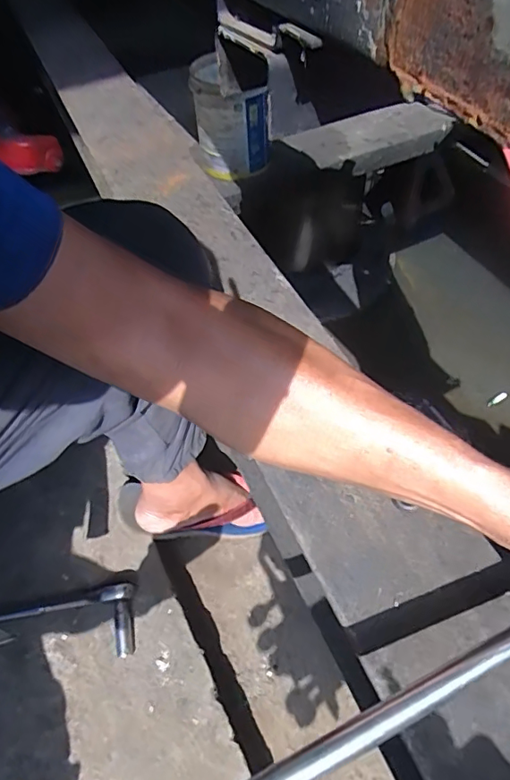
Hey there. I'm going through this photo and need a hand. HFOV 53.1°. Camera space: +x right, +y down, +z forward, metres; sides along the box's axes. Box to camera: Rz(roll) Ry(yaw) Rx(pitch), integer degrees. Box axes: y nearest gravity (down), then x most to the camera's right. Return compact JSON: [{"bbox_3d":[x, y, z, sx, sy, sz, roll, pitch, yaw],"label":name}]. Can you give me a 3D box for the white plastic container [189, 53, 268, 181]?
[{"bbox_3d":[-0.036,-0.388,0.731,0.108,0.128,0.115,-5,54,1],"label":"white plastic container"}]

